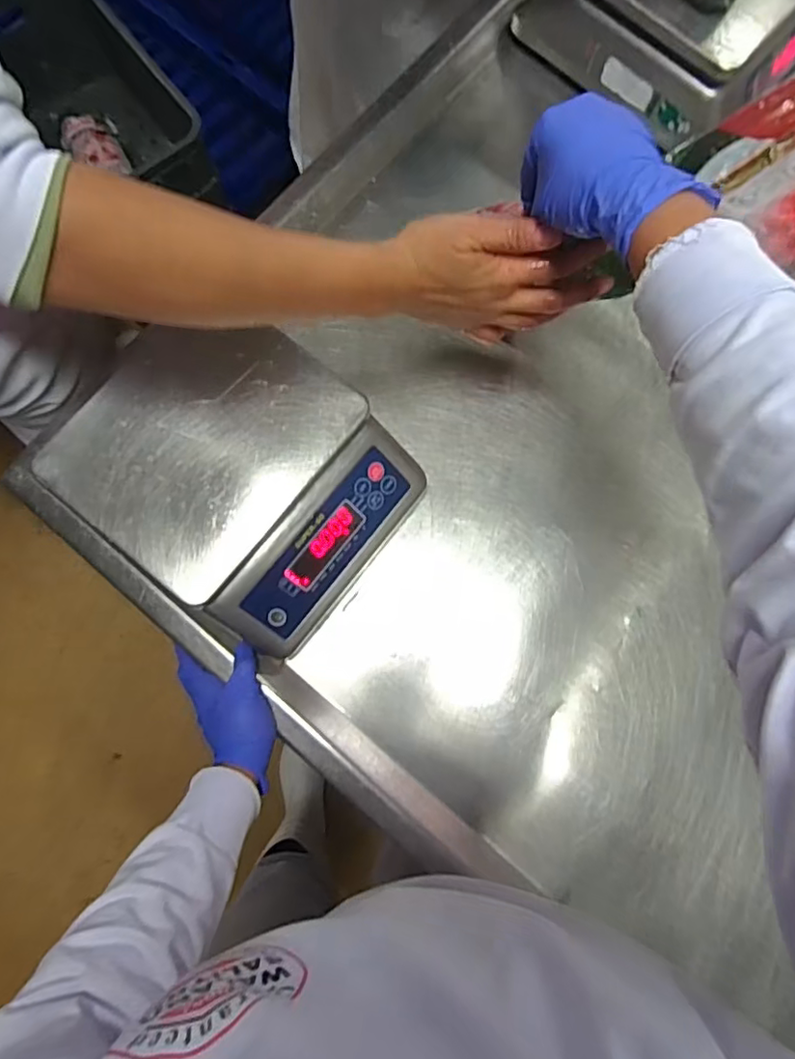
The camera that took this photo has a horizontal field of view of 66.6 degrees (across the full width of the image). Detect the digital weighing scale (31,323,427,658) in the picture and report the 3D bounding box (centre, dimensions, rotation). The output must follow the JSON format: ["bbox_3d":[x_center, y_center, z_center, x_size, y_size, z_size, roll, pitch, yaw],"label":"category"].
[{"bbox_3d":[-0.130,-0.054,0.537,0.260,0.093,0.238,38,82,5],"label":"digital weighing scale"}]

